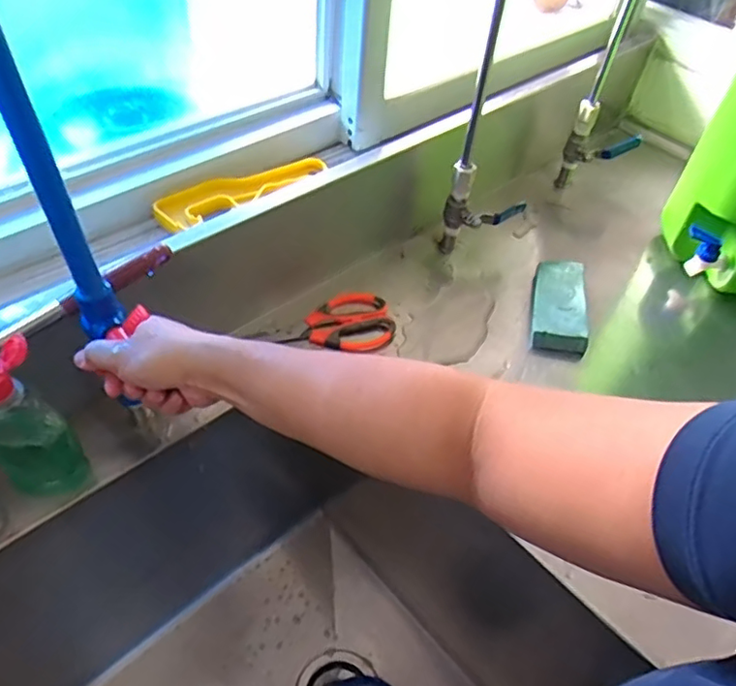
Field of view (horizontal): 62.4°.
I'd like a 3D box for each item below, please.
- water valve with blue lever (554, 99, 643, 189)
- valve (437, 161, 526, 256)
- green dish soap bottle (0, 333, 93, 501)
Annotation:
[{"bbox_3d":[0.342,-0.279,0.909,0.095,0.158,0.034,12,48,5],"label":"water valve with blue lever"},{"bbox_3d":[0.150,-0.170,0.787,0.098,0.135,0.060,17,49,9],"label":"valve"},{"bbox_3d":[-0.291,0.077,0.519,0.063,0.163,0.041,-30,57,-28],"label":"green dish soap bottle"}]

